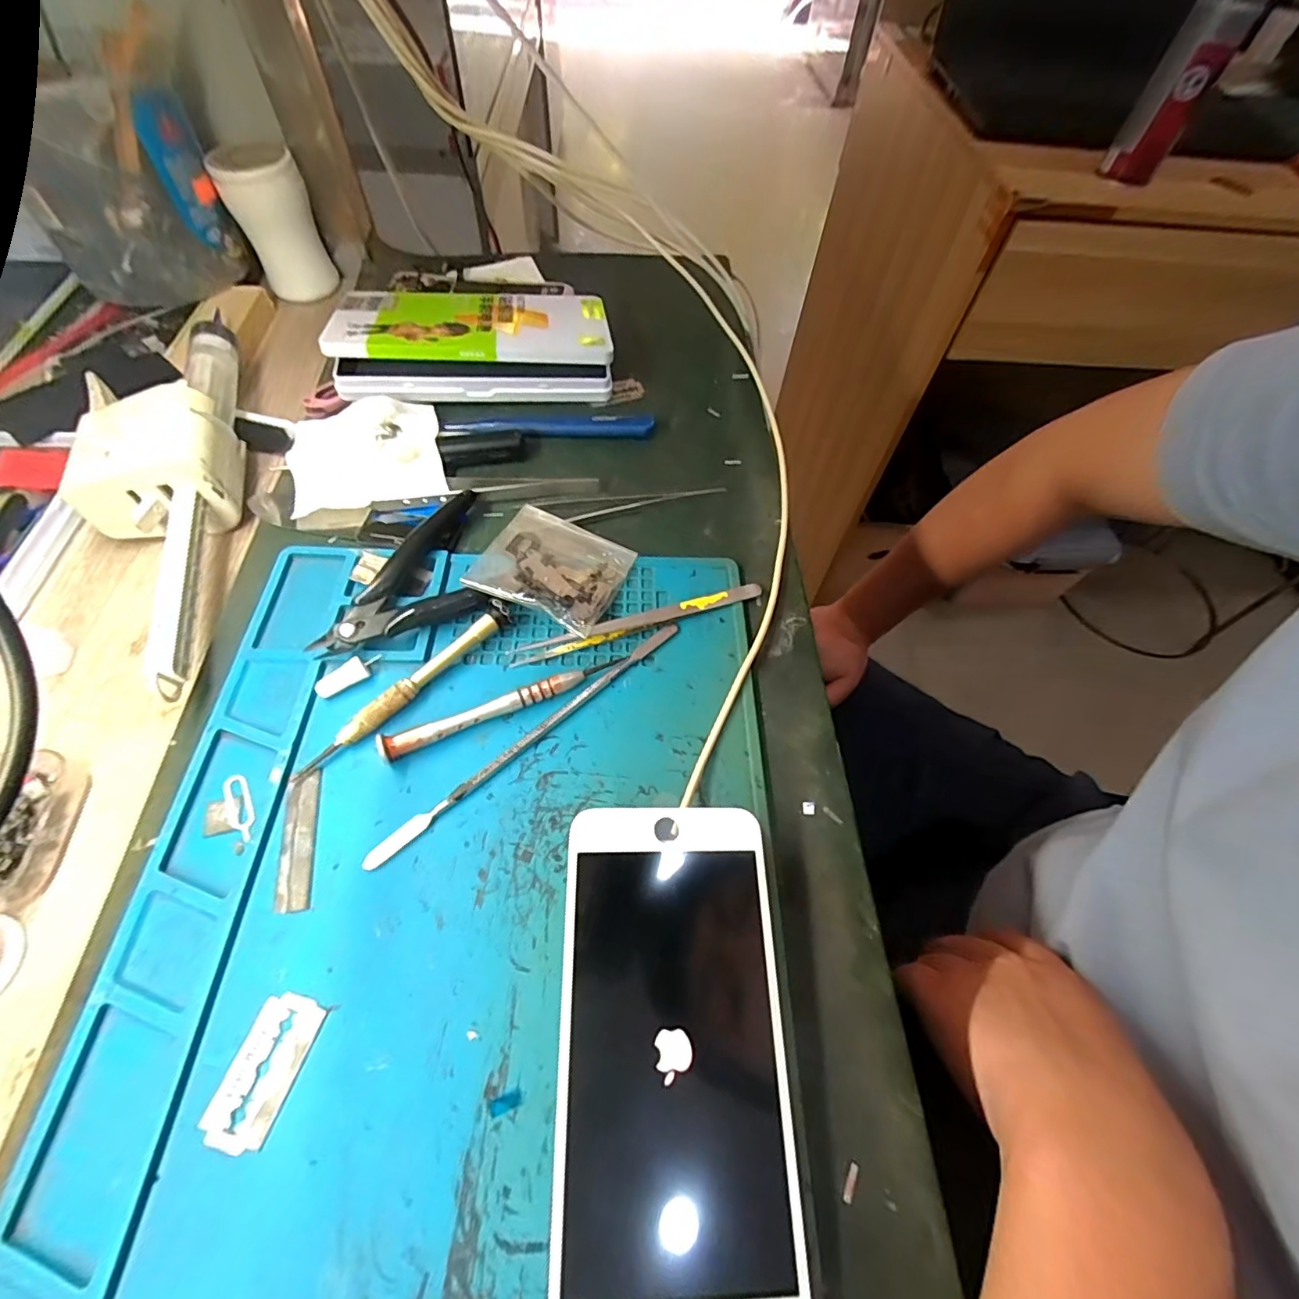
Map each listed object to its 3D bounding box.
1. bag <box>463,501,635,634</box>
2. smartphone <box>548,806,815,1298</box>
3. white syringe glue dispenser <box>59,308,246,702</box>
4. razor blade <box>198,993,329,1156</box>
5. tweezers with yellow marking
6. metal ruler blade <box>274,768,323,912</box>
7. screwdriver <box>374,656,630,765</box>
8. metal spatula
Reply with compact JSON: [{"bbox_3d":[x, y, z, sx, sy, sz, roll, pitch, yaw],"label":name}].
[{"bbox_3d":[-0.050,-0.043,0.295,0.067,0.020,0.064,20,60,9],"label":"bag"},{"bbox_3d":[0.009,0.133,0.190,0.077,0.004,0.155,1,62,-4],"label":"smartphone"},{"bbox_3d":[-0.260,-0.091,0.298,0.070,0.046,0.258,-9,60,-8],"label":"white syringe glue dispenser"},{"bbox_3d":[-0.131,0.142,0.190,0.022,0.004,0.042,14,59,5],"label":"razor blade"},{"bbox_3d":[-0.005,-0.016,0.286,0.134,0.012,0.010,-17,61,-12],"label":"tweezers with yellow marking"},{"bbox_3d":[-0.144,0.077,0.231,0.013,0.004,0.056,-5,59,-13],"label":"metal ruler blade"},{"bbox_3d":[-0.064,0.024,0.259,0.115,0.012,0.009,-22,63,-15],"label":"screwdriver"},{"bbox_3d":[-0.050,0.037,0.257,0.170,0.004,0.007,-38,68,-22],"label":"metal spatula"}]

